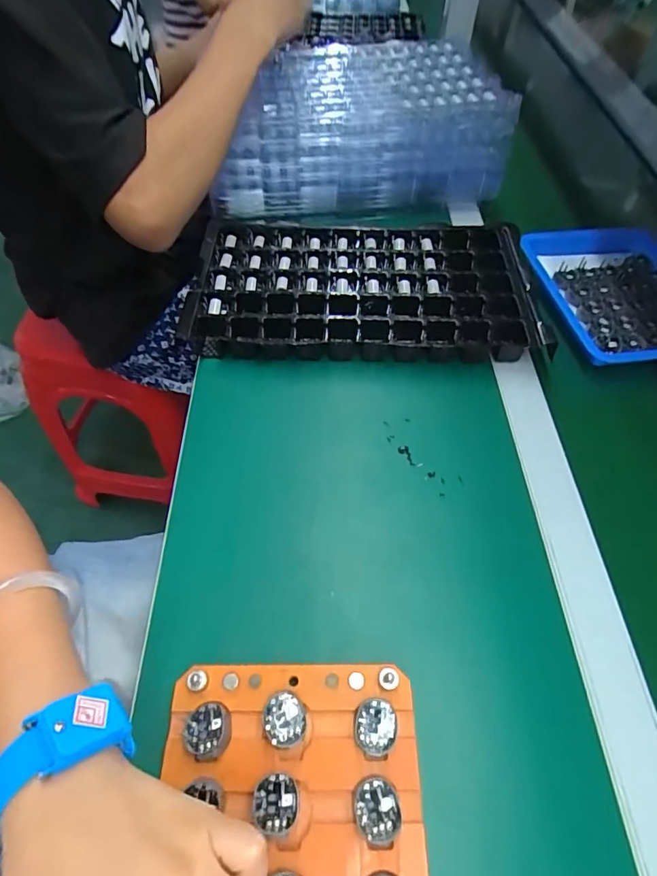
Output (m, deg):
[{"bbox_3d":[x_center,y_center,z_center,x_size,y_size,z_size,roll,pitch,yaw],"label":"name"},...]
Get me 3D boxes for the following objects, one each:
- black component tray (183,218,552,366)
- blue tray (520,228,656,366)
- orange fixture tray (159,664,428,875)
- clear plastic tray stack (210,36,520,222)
[{"bbox_3d":[0.037,-0.163,0.534,0.348,0.045,0.199,2,54,2],"label":"black component tray"},{"bbox_3d":[0.341,-0.171,0.557,0.196,0.028,0.216,-10,55,-7],"label":"blue tray"},{"bbox_3d":[-0.021,0.223,0.258,0.145,0.011,0.186,-1,54,0],"label":"orange fixture tray"},{"bbox_3d":[0.029,-0.421,0.653,0.363,0.111,0.231,-7,55,-4],"label":"clear plastic tray stack"}]

